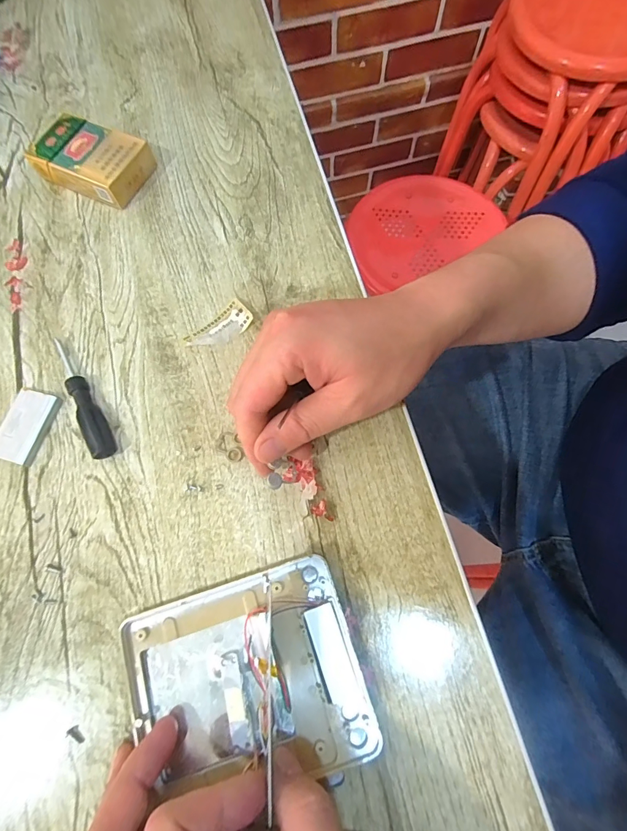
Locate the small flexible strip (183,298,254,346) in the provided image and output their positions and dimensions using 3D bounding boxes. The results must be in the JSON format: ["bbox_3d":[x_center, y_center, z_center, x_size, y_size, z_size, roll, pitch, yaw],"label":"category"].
[{"bbox_3d":[-0.070,-0.065,0.290,0.051,0.008,0.024,-40,75,-10],"label":"small flexible strip"}]

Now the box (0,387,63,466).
[{"bbox_3d":[-0.202,0.007,0.274,0.031,0.005,0.050,15,73,7],"label":"box"}]

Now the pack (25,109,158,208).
[{"bbox_3d":[-0.186,-0.215,0.331,0.086,0.027,0.054,25,75,10],"label":"pack"}]

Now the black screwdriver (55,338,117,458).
[{"bbox_3d":[-0.165,-0.015,0.275,0.014,0.014,0.103,-30,74,-8],"label":"black screwdriver"}]

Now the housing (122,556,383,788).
[{"bbox_3d":[-0.037,0.149,0.219,0.125,0.014,0.101,-17,72,-4],"label":"housing"}]

